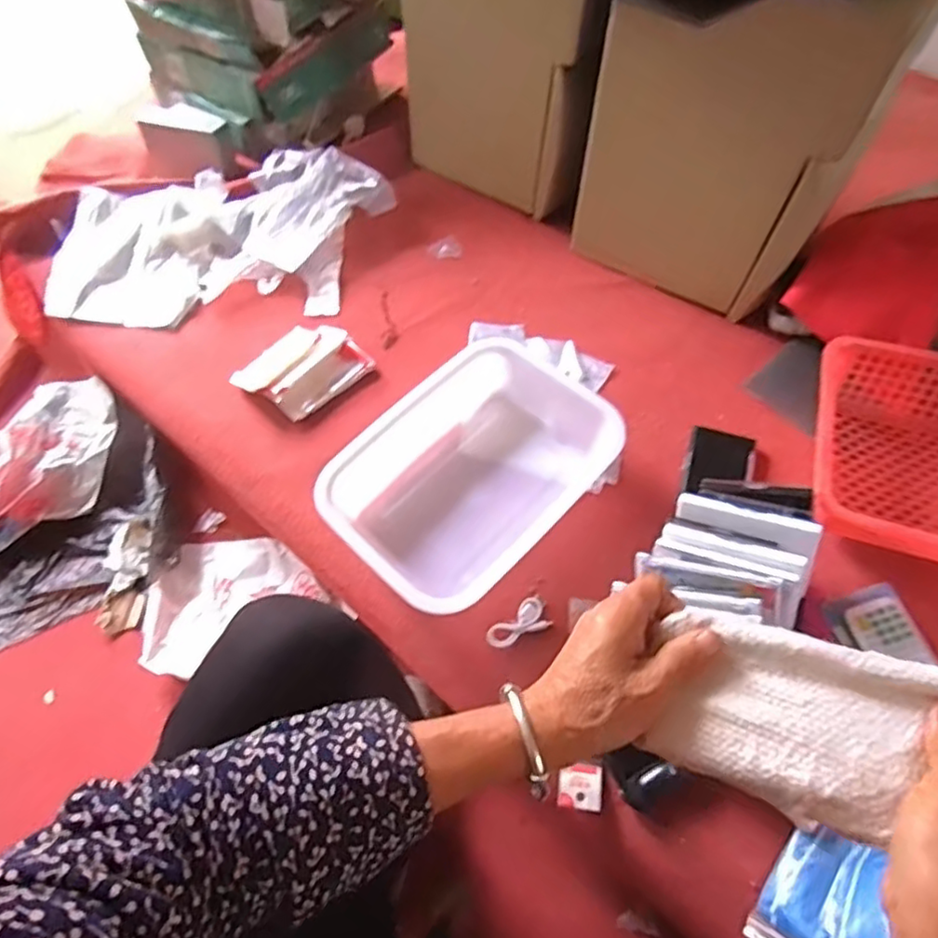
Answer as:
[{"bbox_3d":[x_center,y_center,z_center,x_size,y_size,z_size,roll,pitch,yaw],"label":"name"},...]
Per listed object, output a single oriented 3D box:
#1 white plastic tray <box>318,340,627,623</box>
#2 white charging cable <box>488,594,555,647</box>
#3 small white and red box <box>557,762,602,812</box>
[{"bbox_3d":[0.009,0.004,0.675,0.210,0.072,0.296,40,70,22],"label":"white plastic tray"},{"bbox_3d":[0.047,0.152,0.627,0.066,0.015,0.033,-23,62,-9],"label":"white charging cable"},{"bbox_3d":[0.099,0.281,0.559,0.037,0.009,0.036,5,61,6],"label":"small white and red box"}]

